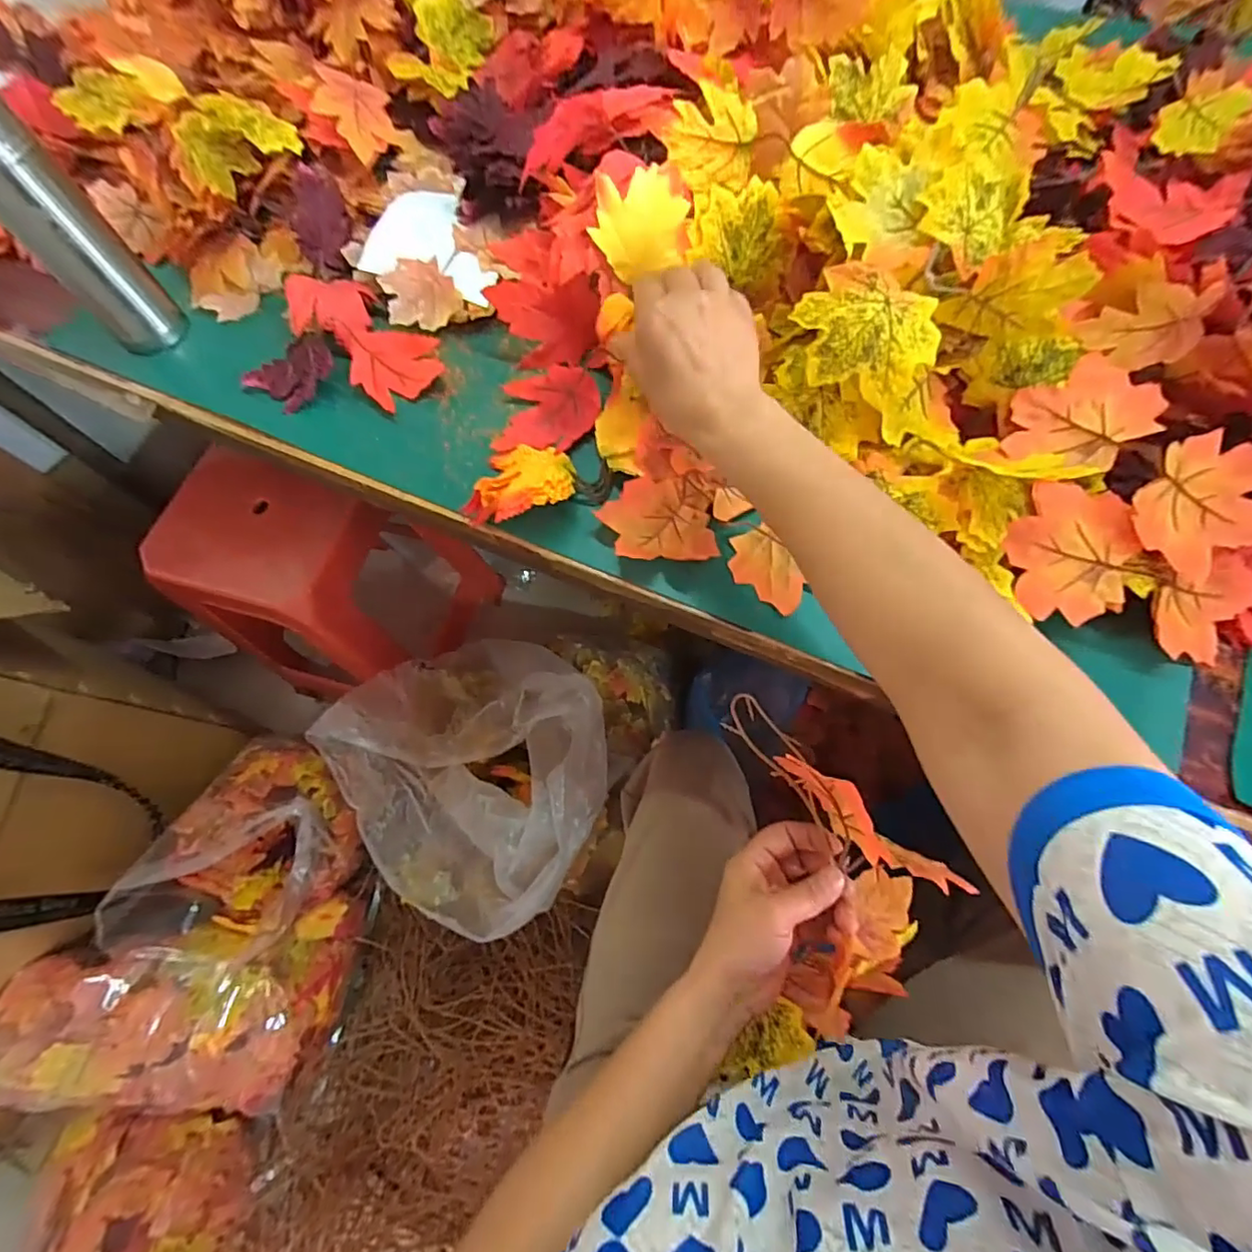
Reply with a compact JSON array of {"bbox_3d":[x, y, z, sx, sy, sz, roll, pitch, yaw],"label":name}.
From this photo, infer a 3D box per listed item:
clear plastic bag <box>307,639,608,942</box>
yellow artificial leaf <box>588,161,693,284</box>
[{"bbox_3d":[-0.219,0.183,0.785,0.413,0.268,0.352,25,71,13],"label":"clear plastic bag"},{"bbox_3d":[0.012,-0.320,0.454,0.071,0.039,0.071,6,68,6],"label":"yellow artificial leaf"}]

